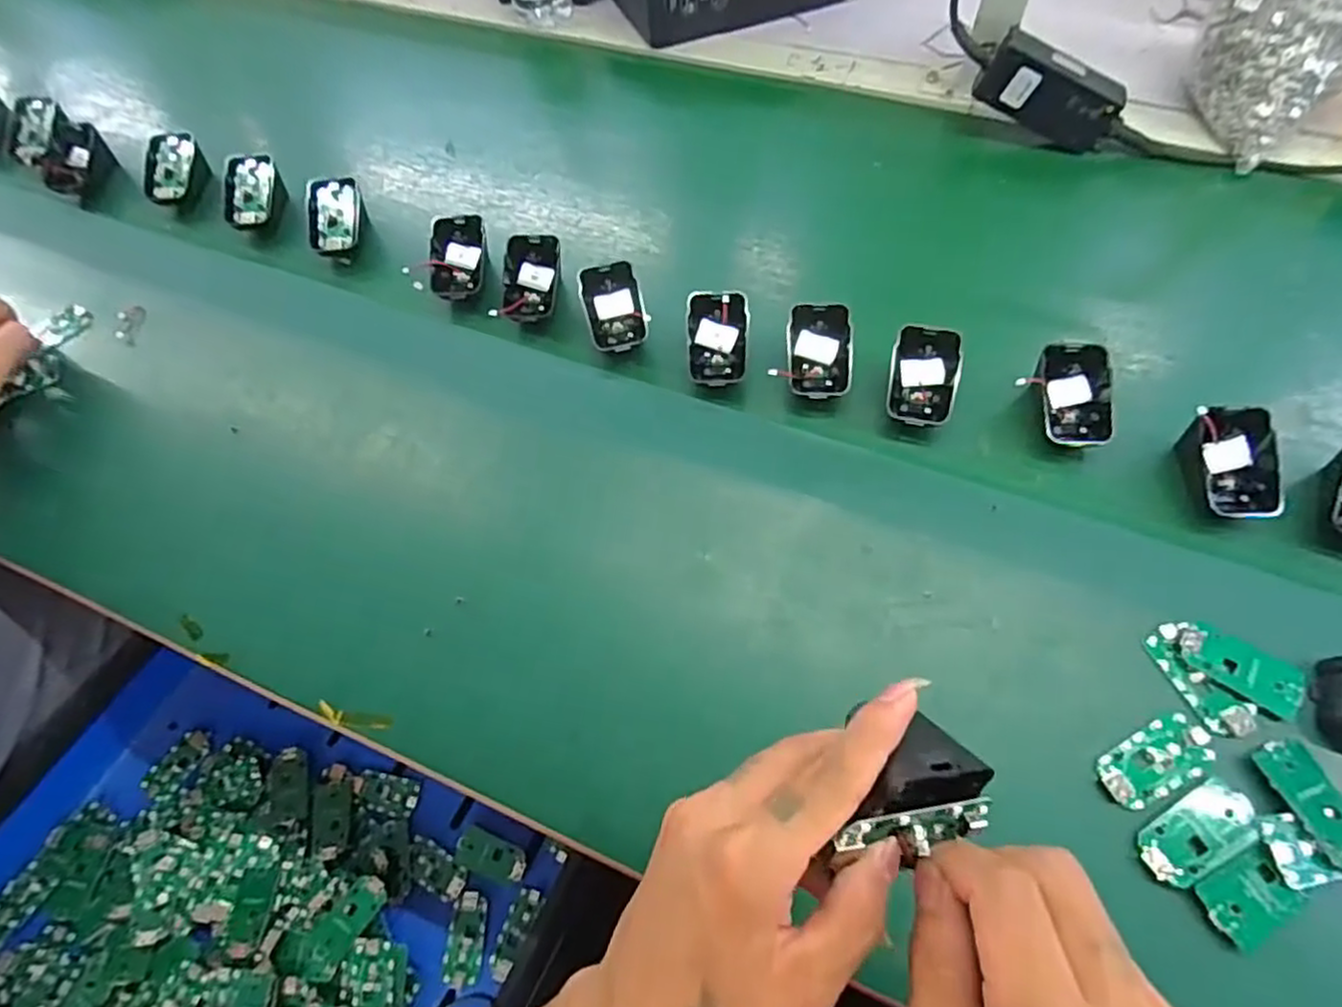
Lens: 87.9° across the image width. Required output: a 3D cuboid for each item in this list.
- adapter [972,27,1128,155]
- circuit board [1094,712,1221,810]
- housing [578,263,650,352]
[{"bbox_3d":[0.322,-0.348,0.590,0.116,0.055,0.025,26,64,-7],"label":"adapter"},{"bbox_3d":[0.261,0.138,0.374,0.062,0.006,0.031,-26,62,-8],"label":"circuit board"},{"bbox_3d":[-0.043,-0.150,0.536,0.044,0.025,0.068,-15,91,0],"label":"housing"}]

